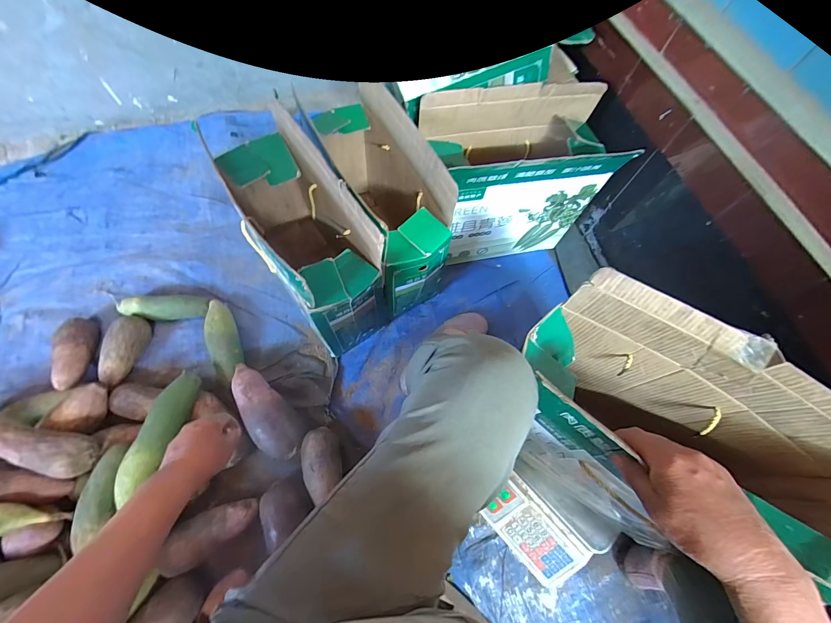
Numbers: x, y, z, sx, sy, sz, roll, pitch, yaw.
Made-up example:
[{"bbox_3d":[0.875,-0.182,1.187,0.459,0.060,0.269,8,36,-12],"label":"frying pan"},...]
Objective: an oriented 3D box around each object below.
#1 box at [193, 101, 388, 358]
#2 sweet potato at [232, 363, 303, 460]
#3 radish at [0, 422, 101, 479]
[{"bbox_3d":[-0.200,-0.138,0.669,0.167,0.329,0.365,-32,73,-15],"label":"box"},{"bbox_3d":[-0.296,0.196,0.705,0.083,0.061,0.203,-32,73,-15],"label":"sweet potato"},{"bbox_3d":[-0.617,0.217,0.568,0.178,0.046,0.060,19,67,-9],"label":"radish"}]

